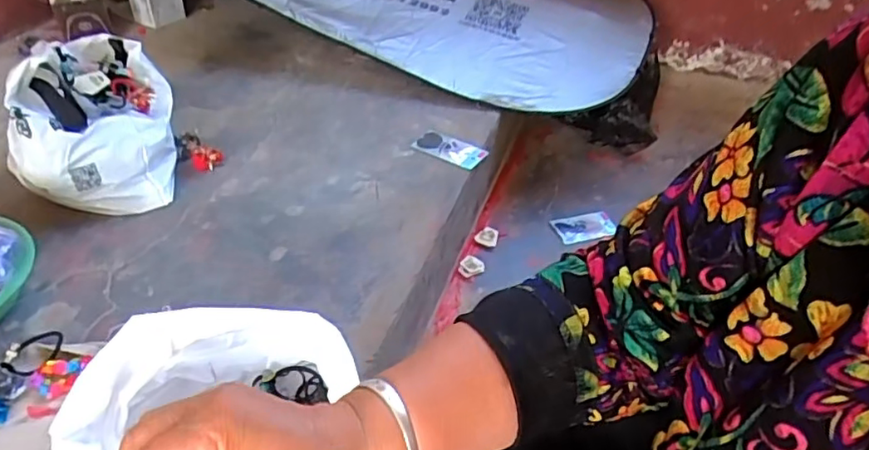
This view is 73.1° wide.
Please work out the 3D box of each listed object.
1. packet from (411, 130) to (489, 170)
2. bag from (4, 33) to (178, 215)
[{"bbox_3d":[0.028,-0.148,1.140,0.140,0.011,0.076,25,46,23],"label":"packet"},{"bbox_3d":[-0.568,-0.196,1.006,0.213,0.191,0.323,-6,42,-13],"label":"bag"}]

